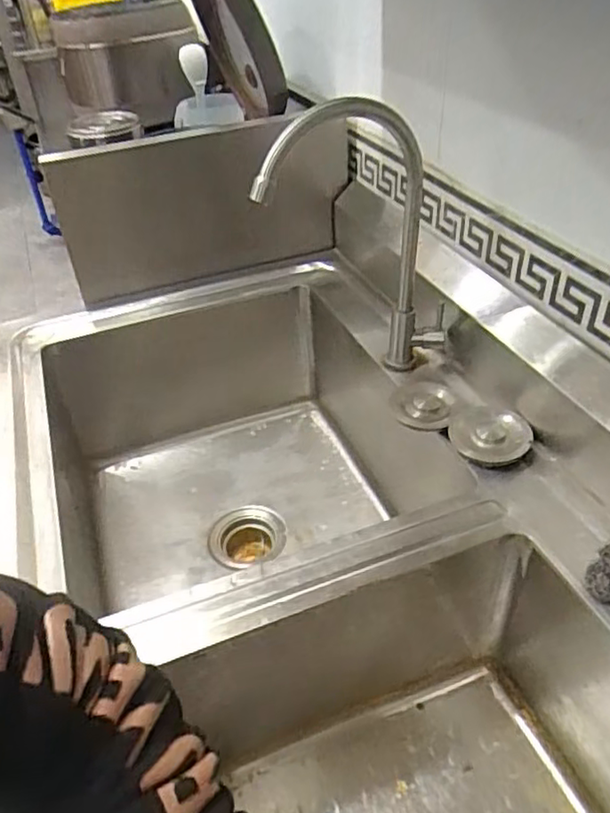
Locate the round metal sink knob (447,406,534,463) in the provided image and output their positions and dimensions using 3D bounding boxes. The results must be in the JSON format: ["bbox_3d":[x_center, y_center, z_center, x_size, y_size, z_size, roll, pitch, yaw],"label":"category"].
[{"bbox_3d":[0.198,0.030,0.676,0.083,0.009,0.067,10,61,29],"label":"round metal sink knob"}]

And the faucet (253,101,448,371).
[{"bbox_3d":[0.052,-0.165,0.693,0.219,0.314,0.056,-15,41,-13],"label":"faucet"}]

